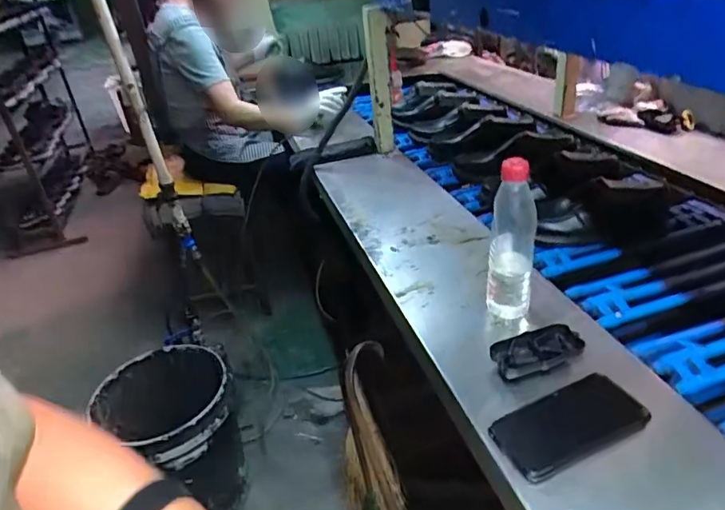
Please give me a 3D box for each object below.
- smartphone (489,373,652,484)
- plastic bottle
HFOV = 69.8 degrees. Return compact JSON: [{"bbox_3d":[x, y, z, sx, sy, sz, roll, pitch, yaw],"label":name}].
[{"bbox_3d":[0.221,0.176,0.554,0.172,0.014,0.075,-20,33,-19],"label":"smartphone"},{"bbox_3d":[0.197,-0.004,0.686,0.055,0.242,0.058,2,33,16],"label":"plastic bottle"}]

